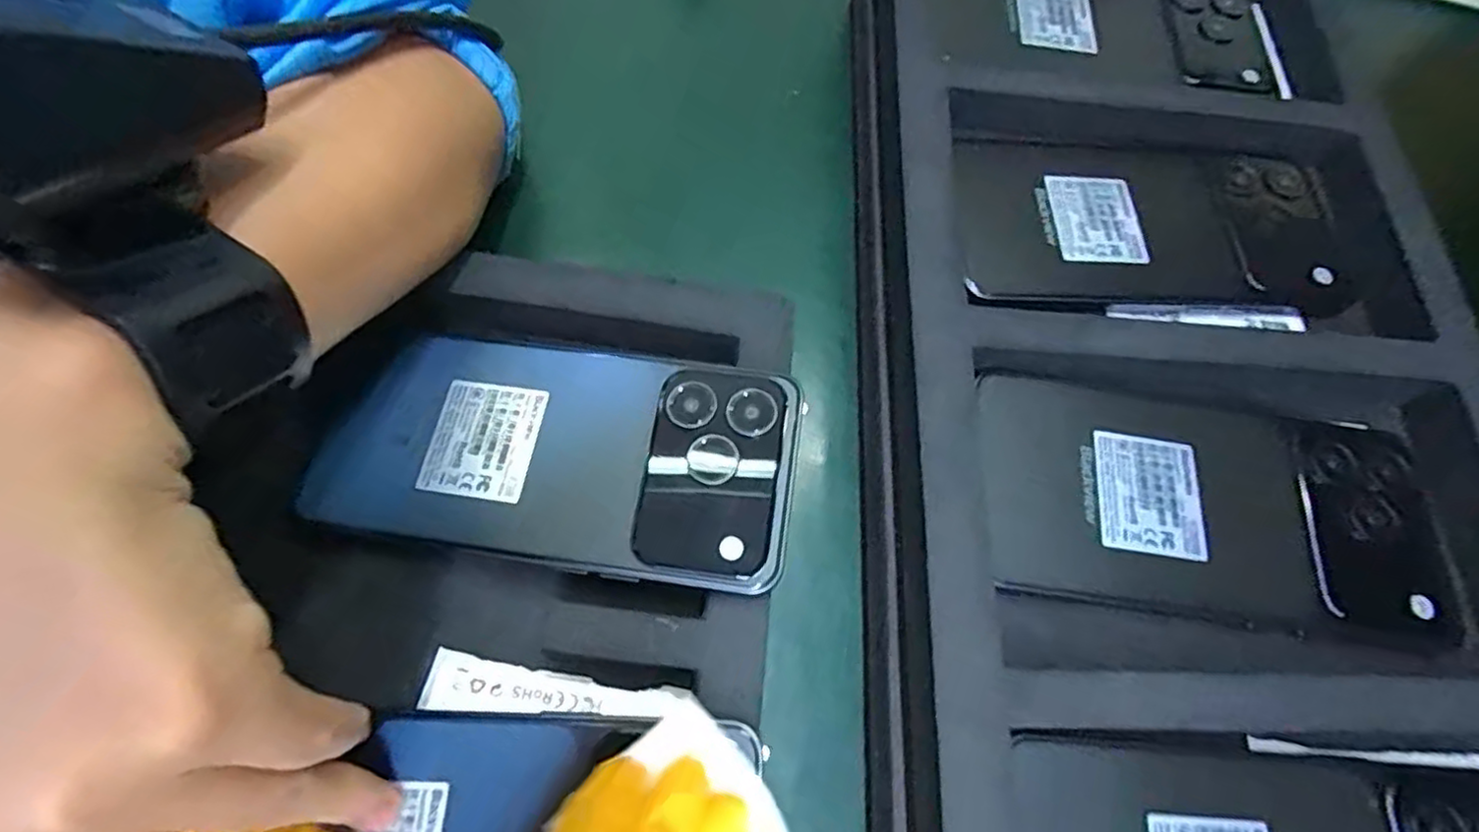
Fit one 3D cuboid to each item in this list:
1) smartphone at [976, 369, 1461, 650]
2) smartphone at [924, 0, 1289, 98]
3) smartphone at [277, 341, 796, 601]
[{"bbox_3d":[0.156,0.029,0.223,0.155,0.014,0.073,10,67,-4],"label":"smartphone"},{"bbox_3d":[0.167,-0.182,0.312,0.159,0.010,0.069,8,67,-5],"label":"smartphone"},{"bbox_3d":[-0.060,0.012,0.223,0.154,0.011,0.073,11,67,-4],"label":"smartphone"}]

